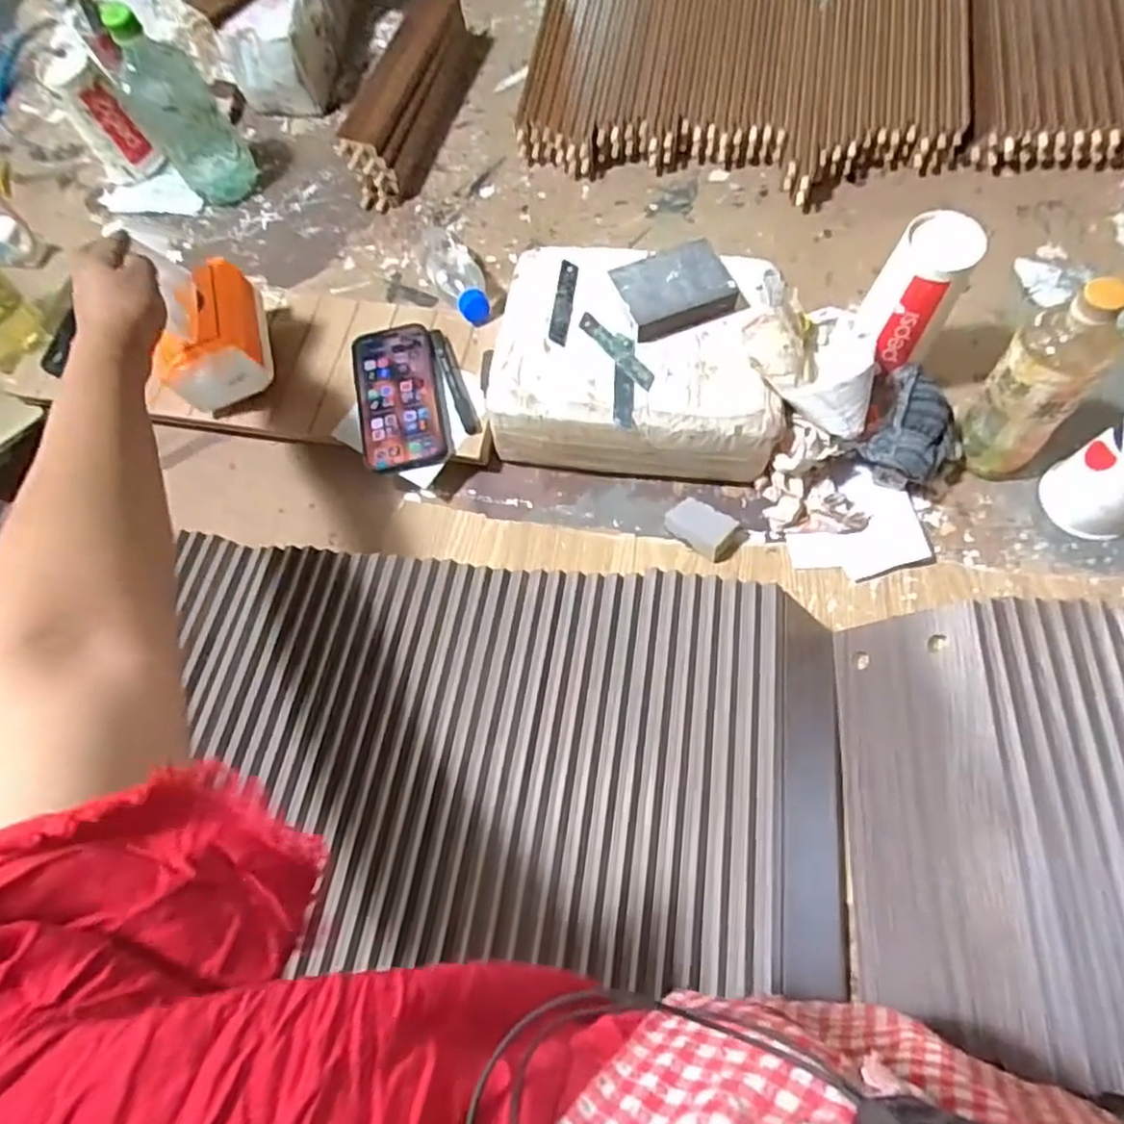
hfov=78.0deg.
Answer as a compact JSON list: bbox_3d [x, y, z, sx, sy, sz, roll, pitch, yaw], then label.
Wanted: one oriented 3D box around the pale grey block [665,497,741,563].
[{"bbox_3d":[0.127,-0.033,0.635,0.059,0.026,0.036,40,76,19],"label":"pale grey block"}]

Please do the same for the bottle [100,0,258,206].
[{"bbox_3d":[-0.415,-0.495,0.770,0.086,0.201,0.075,-30,67,-7],"label":"bottle"}]

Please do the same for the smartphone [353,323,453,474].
[{"bbox_3d":[-0.161,-0.164,0.683,0.081,0.008,0.163,-13,69,-2],"label":"smartphone"}]

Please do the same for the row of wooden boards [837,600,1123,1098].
[{"bbox_3d":[0.421,0.176,0.471,0.410,0.101,0.296,1,63,4],"label":"row of wooden boards"}]

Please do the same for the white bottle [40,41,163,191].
[{"bbox_3d":[-0.547,-0.524,0.822,0.064,0.127,0.082,-34,69,-10],"label":"white bottle"}]

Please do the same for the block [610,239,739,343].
[{"bbox_3d":[0.103,-0.247,0.627,0.099,0.028,0.073,-18,64,-6],"label":"block"}]

